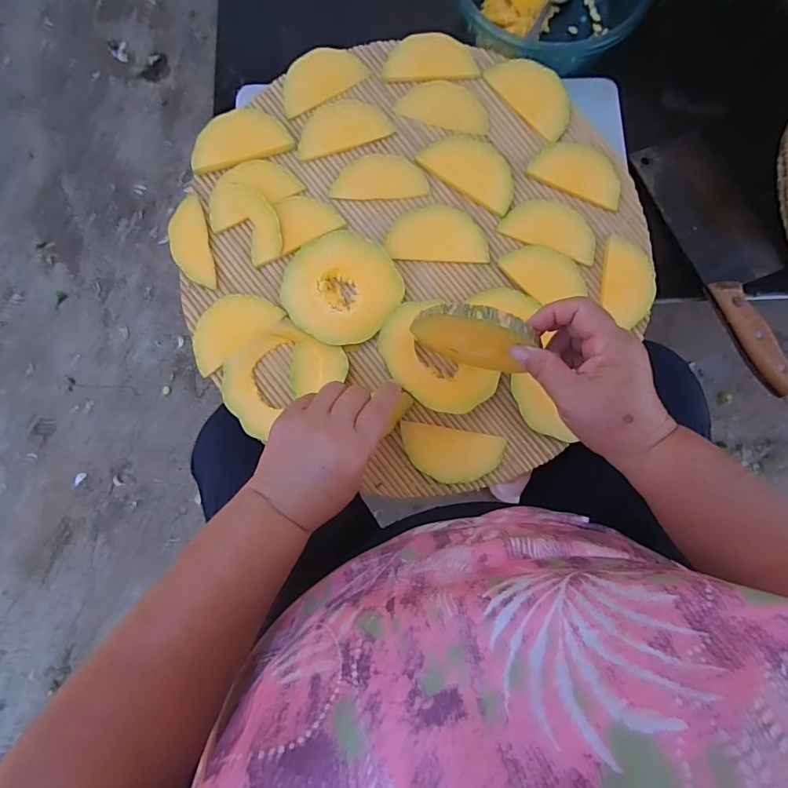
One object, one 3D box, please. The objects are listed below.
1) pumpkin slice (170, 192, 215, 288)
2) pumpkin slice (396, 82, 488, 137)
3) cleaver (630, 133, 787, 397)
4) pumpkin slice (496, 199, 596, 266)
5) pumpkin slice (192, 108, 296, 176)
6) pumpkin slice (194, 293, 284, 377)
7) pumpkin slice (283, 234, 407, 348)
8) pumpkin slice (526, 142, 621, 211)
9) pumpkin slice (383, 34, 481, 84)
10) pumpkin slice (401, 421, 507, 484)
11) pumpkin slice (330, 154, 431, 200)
[{"bbox_3d":[-0.192,-0.142,0.428,0.035,0.005,0.086,-11,88,-13],"label":"pumpkin slice"},{"bbox_3d":[0.050,-0.288,0.455,0.090,0.013,0.045,8,78,3],"label":"pumpkin slice"},{"bbox_3d":[0.374,-0.156,0.498,0.098,0.019,0.305,-21,78,-3],"label":"cleaver"},{"bbox_3d":[0.156,-0.167,0.453,0.095,0.013,0.050,17,79,5],"label":"pumpkin slice"},{"bbox_3d":[-0.151,-0.249,0.442,0.095,0.010,0.051,-19,78,-3],"label":"pumpkin slice"},{"bbox_3d":[-0.154,-0.064,0.428,0.089,0.007,0.049,-39,80,-7],"label":"pumpkin slice"},{"bbox_3d":[-0.050,-0.100,0.435,0.105,0.015,0.103,0,78,1],"label":"pumpkin slice"},{"bbox_3d":[0.184,-0.224,0.455,0.092,0.012,0.052,21,79,6],"label":"pumpkin slice"},{"bbox_3d":[0.037,-0.337,0.454,0.095,0.013,0.045,-2,78,1],"label":"pumpkin slice"},{"bbox_3d":[0.053,0.058,0.428,0.096,0.010,0.049,9,78,3],"label":"pumpkin slice"},{"bbox_3d":[-0.014,-0.212,0.448,0.092,0.009,0.043,-4,78,0],"label":"pumpkin slice"}]

